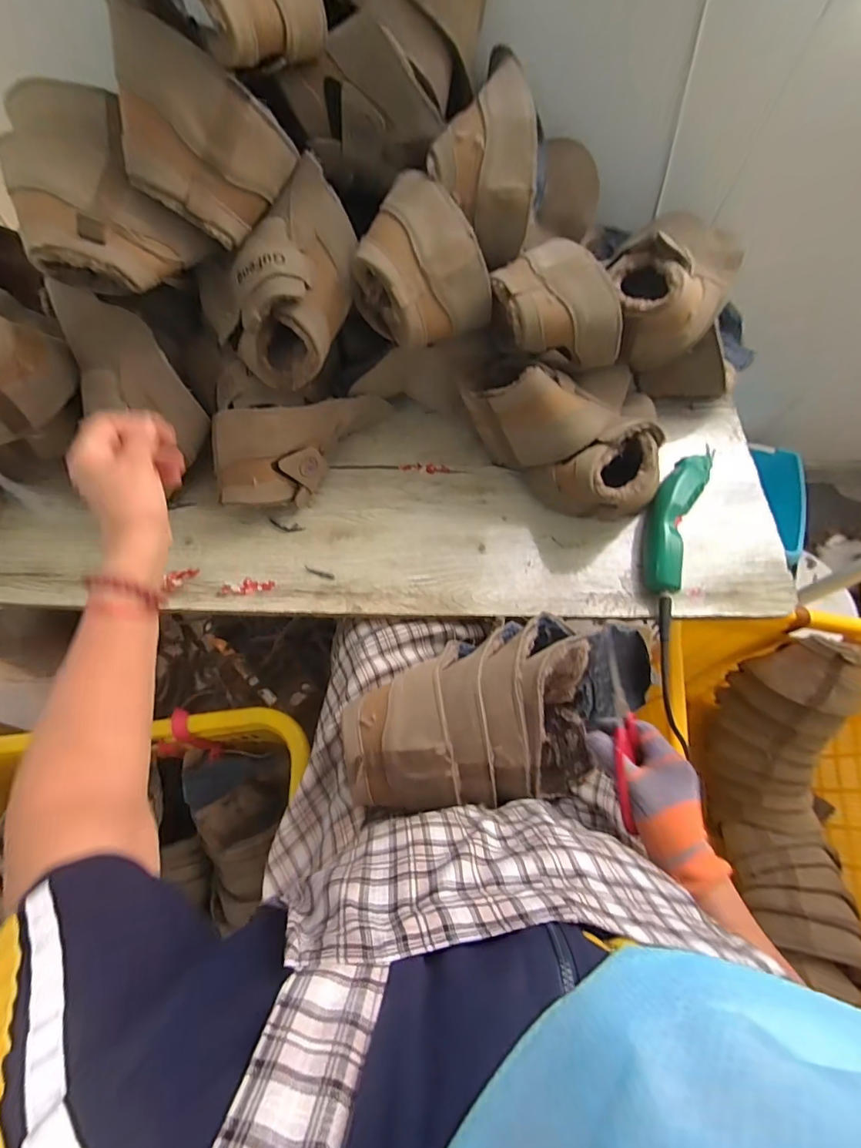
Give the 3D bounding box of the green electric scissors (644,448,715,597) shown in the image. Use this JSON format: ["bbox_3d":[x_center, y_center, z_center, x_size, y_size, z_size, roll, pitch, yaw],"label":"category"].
[{"bbox_3d":[0.311,-0.082,0.585,0.055,0.041,0.229,23,67,11],"label":"green electric scissors"}]

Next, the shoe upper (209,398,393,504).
[{"bbox_3d":[-0.150,-0.159,0.560,0.229,0.105,0.091,-20,66,-9],"label":"shoe upper"}]

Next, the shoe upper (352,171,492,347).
[{"bbox_3d":[-0.013,-0.308,0.475,0.117,0.109,0.103,35,69,15],"label":"shoe upper"}]

